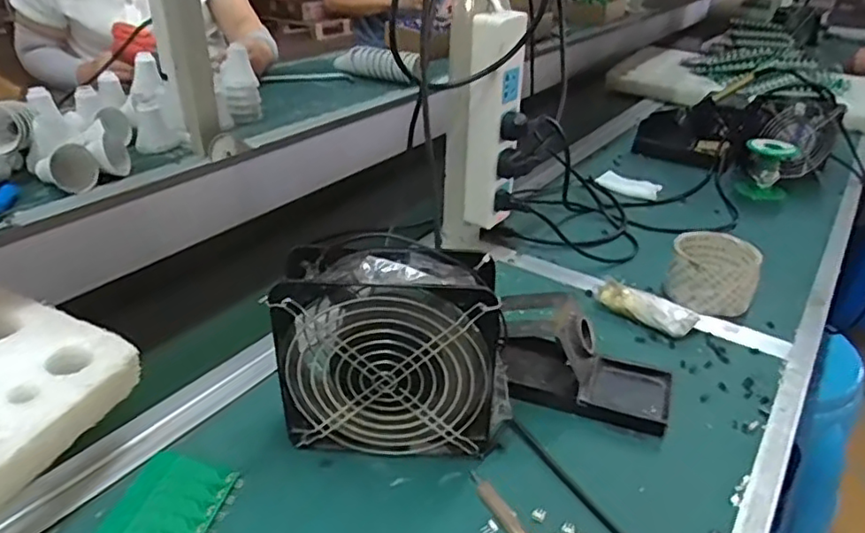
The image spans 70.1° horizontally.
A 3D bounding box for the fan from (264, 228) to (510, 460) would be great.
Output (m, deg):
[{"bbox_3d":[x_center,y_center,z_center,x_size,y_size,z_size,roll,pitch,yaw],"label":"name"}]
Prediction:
[{"bbox_3d":[-0.027,0.060,0.442,0.153,0.154,0.057,3,31,2],"label":"fan"}]

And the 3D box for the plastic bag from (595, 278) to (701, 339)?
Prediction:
[{"bbox_3d":[0.213,0.040,0.613,0.095,0.028,0.033,25,38,33],"label":"plastic bag"}]

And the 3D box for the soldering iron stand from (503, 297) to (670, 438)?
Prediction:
[{"bbox_3d":[0.126,0.072,0.513,0.144,0.075,0.079,11,32,15],"label":"soldering iron stand"}]

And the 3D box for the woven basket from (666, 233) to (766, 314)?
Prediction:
[{"bbox_3d":[0.293,0.007,0.644,0.085,0.057,0.085,19,35,26],"label":"woven basket"}]

